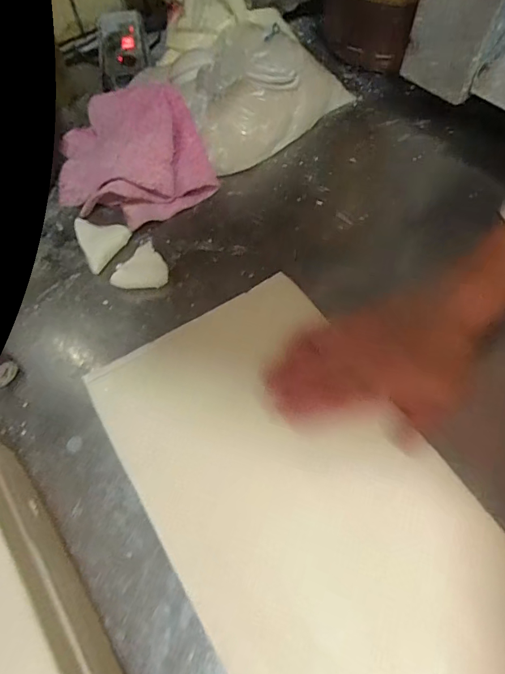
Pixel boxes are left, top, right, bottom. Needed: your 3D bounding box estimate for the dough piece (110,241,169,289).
[{"bbox_3d":[-0.099,-0.056,0.394,0.035,0.024,0.047,37,71,17],"label":"dough piece"}]

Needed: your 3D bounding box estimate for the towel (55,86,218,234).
[{"bbox_3d":[-0.132,-0.193,0.441,0.149,0.056,0.161,-23,66,-9],"label":"towel"}]

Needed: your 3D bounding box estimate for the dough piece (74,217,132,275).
[{"bbox_3d":[-0.149,-0.091,0.411,0.049,0.018,0.051,30,69,15],"label":"dough piece"}]

